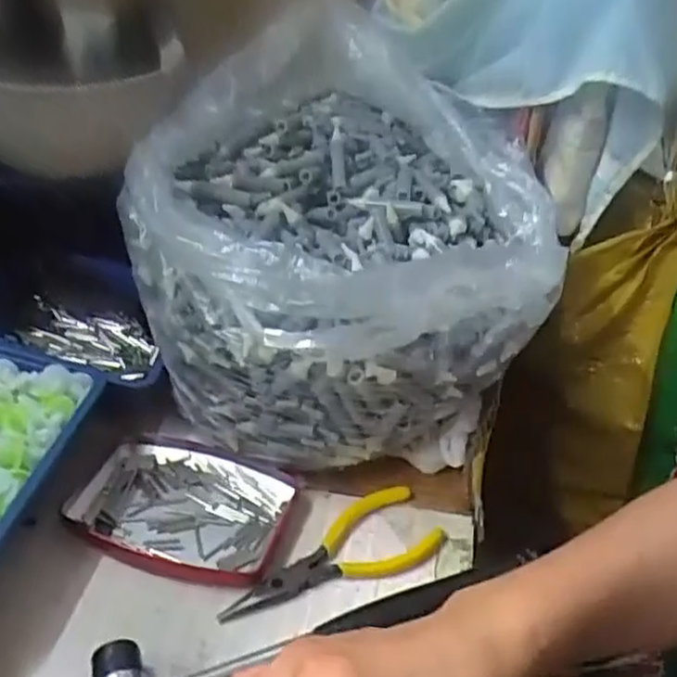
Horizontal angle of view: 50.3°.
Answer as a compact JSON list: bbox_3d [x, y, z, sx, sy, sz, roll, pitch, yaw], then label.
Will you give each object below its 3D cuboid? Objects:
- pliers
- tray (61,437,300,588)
[{"bbox_3d":[-0.004,0.119,0.393,0.126,0.009,0.047,-15,41,-24],"label":"pliers"},{"bbox_3d":[-0.091,0.096,0.414,0.123,0.017,0.084,13,37,11],"label":"tray"}]

